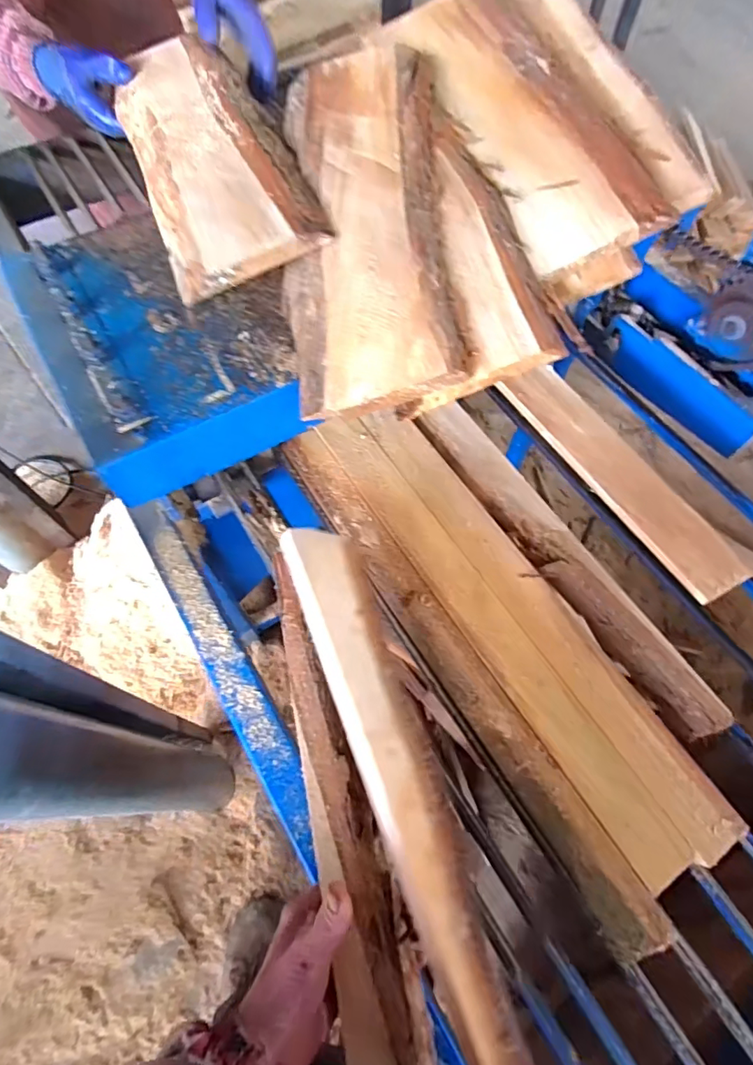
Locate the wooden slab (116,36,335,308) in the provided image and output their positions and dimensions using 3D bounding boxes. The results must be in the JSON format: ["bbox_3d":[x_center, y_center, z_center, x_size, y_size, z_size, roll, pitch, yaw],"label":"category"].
[{"bbox_3d":[-0.203,-0.460,0.618,0.163,0.036,0.472,-20,64,-10],"label":"wooden slab"}]

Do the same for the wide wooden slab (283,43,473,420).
[{"bbox_3d":[-0.015,-0.342,0.546,0.169,0.019,0.485,-7,68,13],"label":"wide wooden slab"}]

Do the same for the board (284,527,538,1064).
[{"bbox_3d":[0.019,0.181,0.385,0.061,0.028,0.418,-19,67,-9],"label":"board"}]

